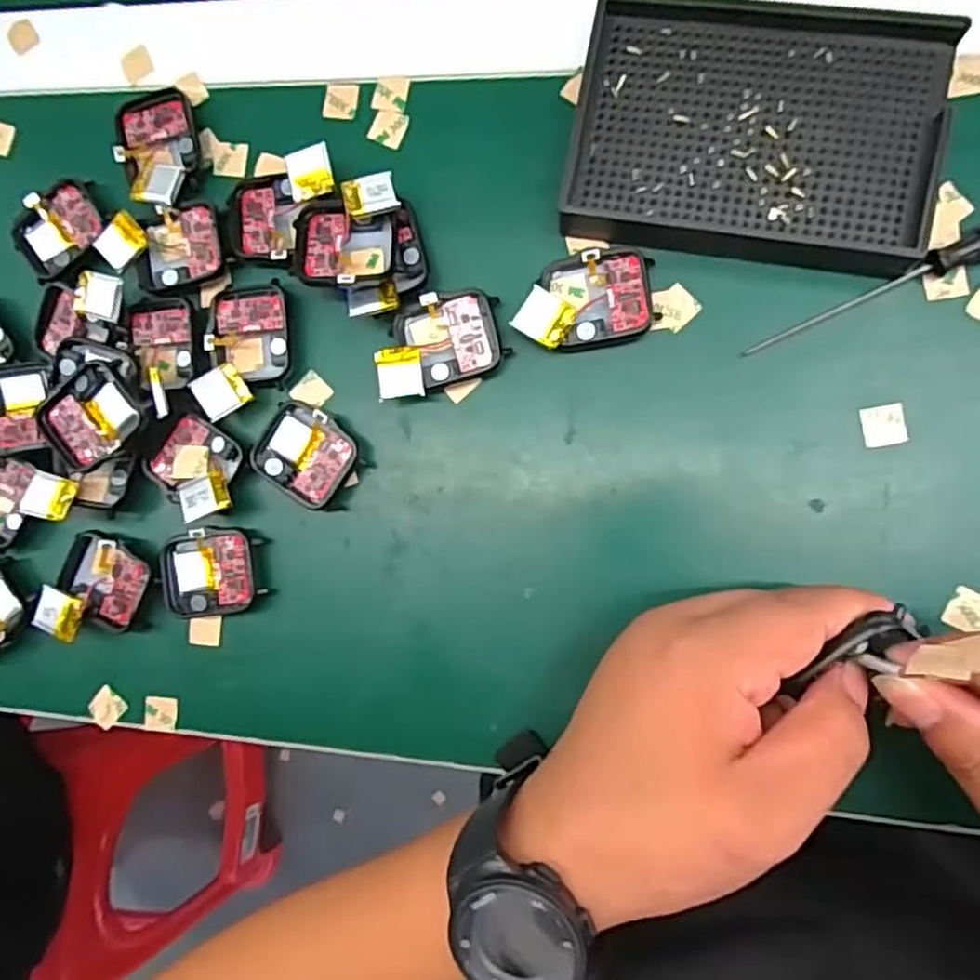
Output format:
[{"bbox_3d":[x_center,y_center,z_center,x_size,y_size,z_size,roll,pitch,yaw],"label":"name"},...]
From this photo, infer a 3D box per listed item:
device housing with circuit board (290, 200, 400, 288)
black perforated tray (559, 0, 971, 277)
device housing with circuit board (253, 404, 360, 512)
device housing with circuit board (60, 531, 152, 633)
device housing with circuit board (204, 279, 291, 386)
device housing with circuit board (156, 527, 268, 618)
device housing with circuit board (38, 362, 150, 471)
[{"bbox_3d":[-0.061,-0.104,0.297,0.044,0.017,0.039,1,87,9],"label":"device housing with circuit board"},{"bbox_3d":[0.104,-0.143,0.276,0.135,0.022,0.097,13,89,9],"label":"black perforated tray"},{"bbox_3d":[-0.080,-0.016,0.306,0.041,0.013,0.038,37,93,9],"label":"device housing with circuit board"},{"bbox_3d":[-0.176,0.041,0.317,0.042,0.011,0.038,27,91,9],"label":"device housing with circuit board"},{"bbox_3d":[-0.107,-0.070,0.309,0.037,0.005,0.043,0,87,8],"label":"device housing with circuit board"},{"bbox_3d":[-0.123,0.037,0.312,0.046,0.012,0.038,-6,86,8],"label":"device housing with circuit board"},{"bbox_3d":[-0.173,-0.030,0.302,0.042,0.006,0.037,-42,93,6],"label":"device housing with circuit board"}]

